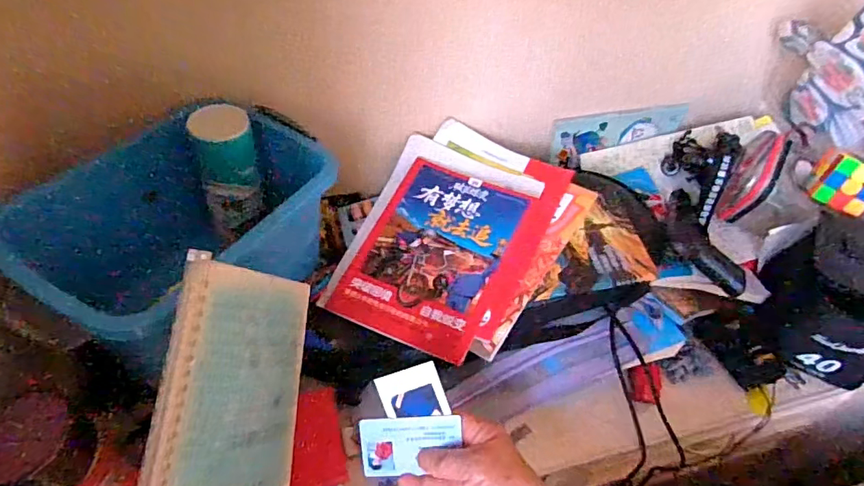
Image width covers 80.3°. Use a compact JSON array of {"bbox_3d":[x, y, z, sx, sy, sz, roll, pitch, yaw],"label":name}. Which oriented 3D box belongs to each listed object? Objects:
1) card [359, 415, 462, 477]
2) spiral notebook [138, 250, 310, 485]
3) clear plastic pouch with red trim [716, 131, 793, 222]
[{"bbox_3d":[-0.019,0.170,0.430,0.082,0.051,0.004,-3,5,7],"label":"card"},{"bbox_3d":[-0.139,0.124,0.371,0.008,0.144,0.206,2,78,22],"label":"spiral notebook"},{"bbox_3d":[0.409,-0.082,0.658,0.051,0.122,0.045,34,31,23],"label":"clear plastic pouch with red trim"}]

